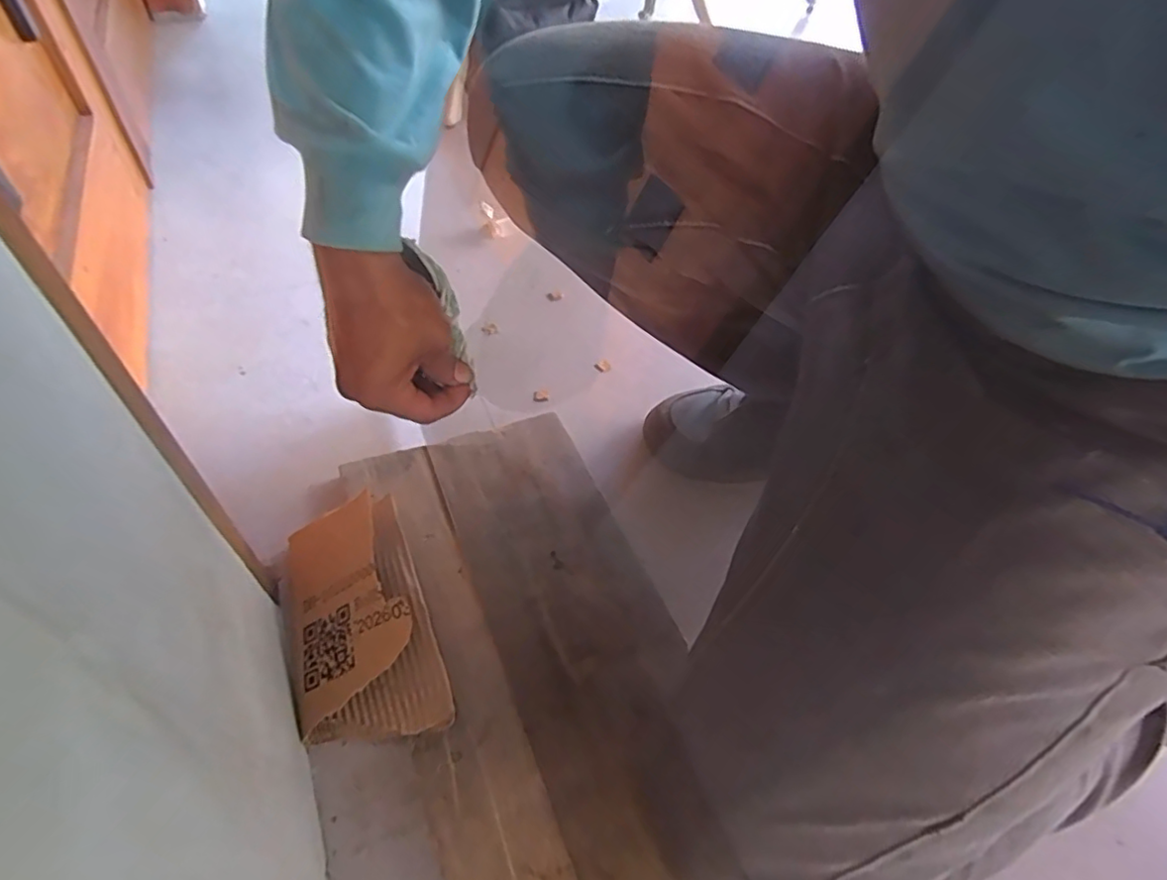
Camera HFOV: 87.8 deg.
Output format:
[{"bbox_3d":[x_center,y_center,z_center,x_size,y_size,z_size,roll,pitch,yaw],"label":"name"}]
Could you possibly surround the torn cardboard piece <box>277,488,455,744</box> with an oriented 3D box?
[{"bbox_3d":[-0.181,0.134,0.469,0.109,0.056,0.199,-17,54,-19],"label":"torn cardboard piece"}]

